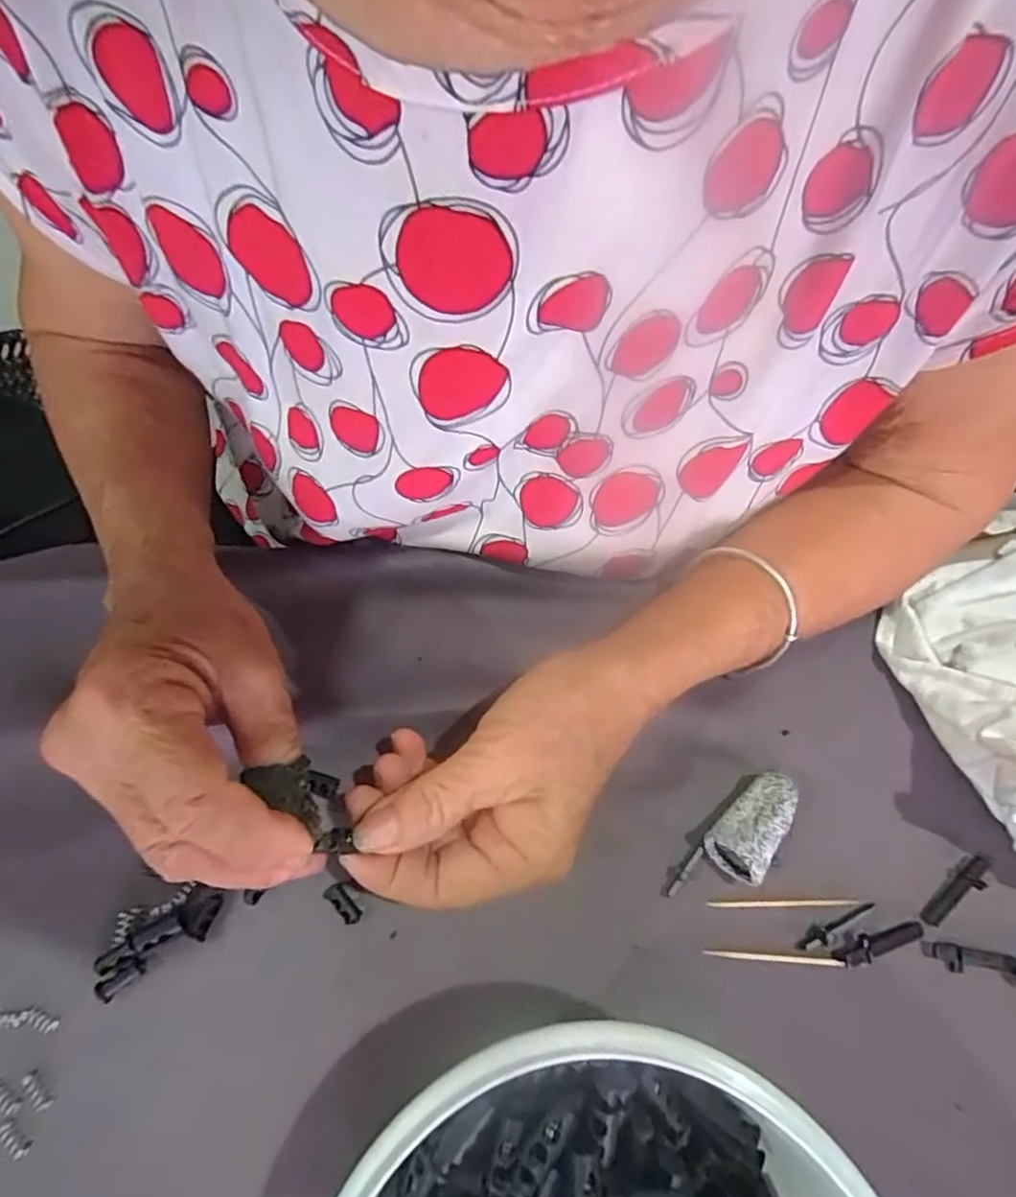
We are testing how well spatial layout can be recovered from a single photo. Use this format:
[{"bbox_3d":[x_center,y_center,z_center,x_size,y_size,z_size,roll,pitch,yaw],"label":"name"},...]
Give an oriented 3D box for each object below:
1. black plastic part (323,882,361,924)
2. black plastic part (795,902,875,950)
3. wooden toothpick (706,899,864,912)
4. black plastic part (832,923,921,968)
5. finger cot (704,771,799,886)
[{"bbox_3d":[-0.067,0.125,0.253,0.008,0.007,0.018,-40,82,-19],"label":"black plastic part"},{"bbox_3d":[0.132,0.131,0.250,0.037,0.006,0.006,-24,65,-12],"label":"black plastic part"},{"bbox_3d":[0.113,0.125,0.254,0.060,0.004,0.004,-1,62,0],"label":"wooden toothpick"},{"bbox_3d":[0.148,0.138,0.247,0.038,0.008,0.009,-15,63,-8],"label":"black plastic part"},{"bbox_3d":[0.103,0.093,0.259,0.022,0.022,0.045,37,68,18],"label":"finger cot"}]

